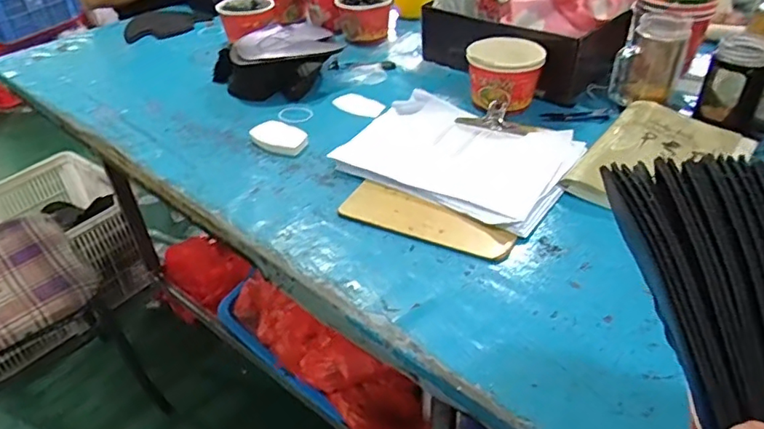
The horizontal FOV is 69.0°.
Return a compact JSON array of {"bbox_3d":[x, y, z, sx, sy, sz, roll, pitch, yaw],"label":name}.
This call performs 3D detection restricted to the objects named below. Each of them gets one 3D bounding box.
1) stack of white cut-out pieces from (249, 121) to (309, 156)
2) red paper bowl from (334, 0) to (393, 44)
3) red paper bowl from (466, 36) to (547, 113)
[{"bbox_3d":[-0.160,-0.121,0.865,0.096,0.020,0.051,22,43,28],"label":"stack of white cut-out pieces"},{"bbox_3d":[-0.036,-0.422,1.175,0.110,0.086,0.094,-3,37,-3],"label":"red paper bowl"},{"bbox_3d":[0.196,-0.225,0.896,0.113,0.084,0.107,5,37,9],"label":"red paper bowl"}]

